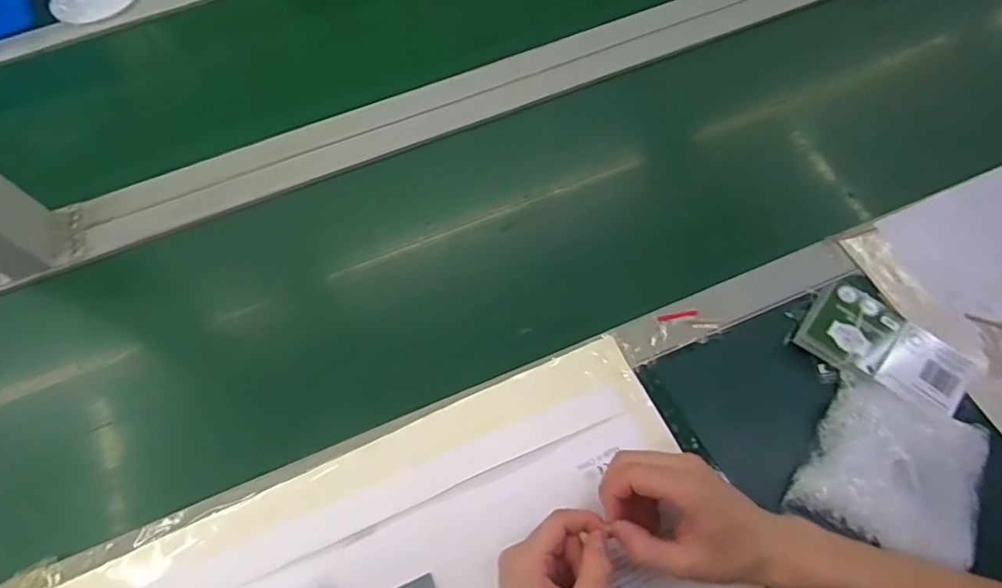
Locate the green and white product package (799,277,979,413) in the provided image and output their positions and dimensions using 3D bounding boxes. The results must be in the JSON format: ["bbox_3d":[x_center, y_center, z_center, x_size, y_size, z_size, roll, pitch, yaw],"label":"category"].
[{"bbox_3d":[0.338,0.049,0.483,0.132,0.016,0.073,34,72,17],"label":"green and white product package"}]

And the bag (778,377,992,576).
[{"bbox_3d":[0.311,0.140,0.436,0.118,0.042,0.121,26,68,15],"label":"bag"}]

